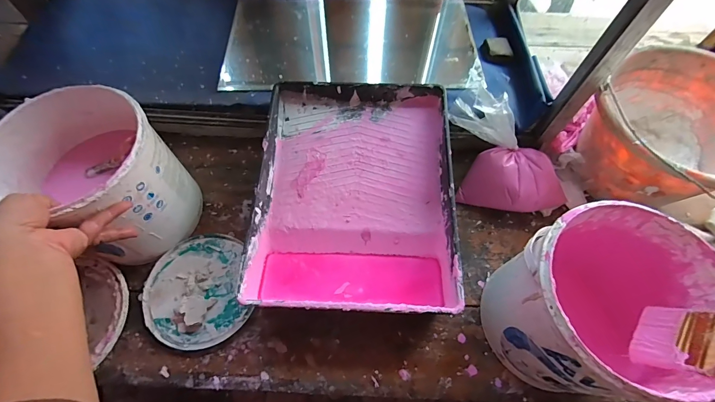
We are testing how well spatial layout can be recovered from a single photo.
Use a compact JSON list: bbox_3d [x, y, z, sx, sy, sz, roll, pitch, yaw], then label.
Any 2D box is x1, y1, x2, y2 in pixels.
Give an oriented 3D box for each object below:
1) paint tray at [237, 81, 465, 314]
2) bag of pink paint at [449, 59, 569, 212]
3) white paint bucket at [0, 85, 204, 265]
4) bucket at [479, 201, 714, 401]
[{"bbox_3d":[-0.004,-0.014,0.519,0.280,0.086,0.354,3,64,1],"label":"paint tray"},{"bbox_3d":[0.224,-0.073,0.523,0.232,0.127,0.138,40,70,18],"label":"bag of pink paint"},{"bbox_3d":[-0.332,-0.024,0.458,0.181,0.176,0.159,28,67,13],"label":"white paint bucket"},{"bbox_3d":[0.262,0.121,0.389,0.177,0.180,0.174,0,64,0],"label":"bucket"}]

